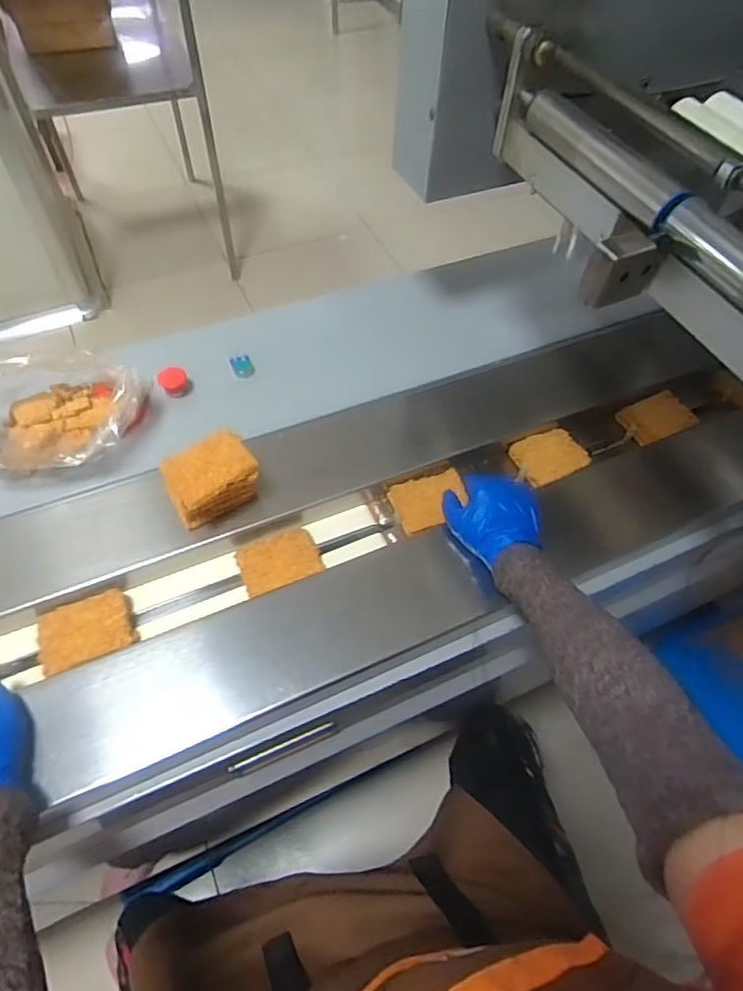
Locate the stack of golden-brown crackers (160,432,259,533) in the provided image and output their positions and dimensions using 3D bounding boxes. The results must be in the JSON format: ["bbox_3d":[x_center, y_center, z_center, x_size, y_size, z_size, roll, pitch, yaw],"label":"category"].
[{"bbox_3d":[-0.181,-0.018,0.661,0.097,0.066,0.075,-31,63,-21],"label":"stack of golden-brown crackers"}]

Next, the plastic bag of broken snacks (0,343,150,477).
[{"bbox_3d":[-0.415,-0.107,0.731,0.234,0.089,0.166,-5,57,-7],"label":"plastic bag of broken snacks"}]

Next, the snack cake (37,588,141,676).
[{"bbox_3d":[-0.303,0.142,0.614,0.091,0.018,0.070,-24,61,-18],"label":"snack cake"}]

